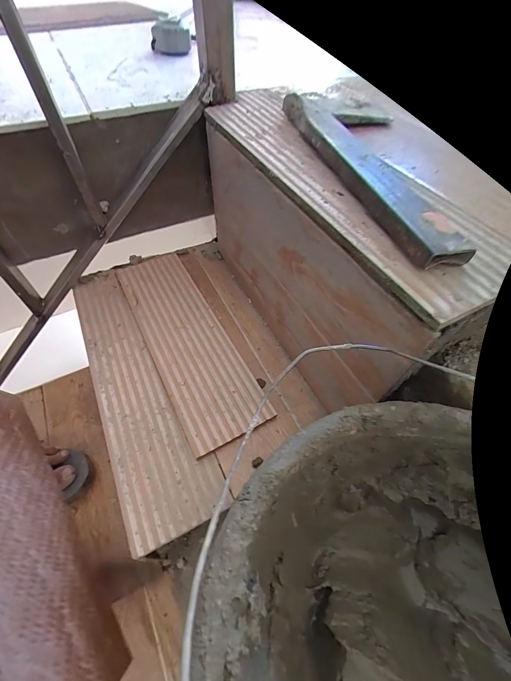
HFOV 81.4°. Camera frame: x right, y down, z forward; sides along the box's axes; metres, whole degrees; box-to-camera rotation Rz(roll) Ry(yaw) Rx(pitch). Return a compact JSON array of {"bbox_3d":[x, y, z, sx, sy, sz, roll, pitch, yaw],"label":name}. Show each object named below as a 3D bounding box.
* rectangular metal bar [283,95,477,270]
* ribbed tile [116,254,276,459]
[{"bbox_3d":[0.085,-0.162,0.259,0.037,0.020,0.275,-11,56,-9],"label":"rectangular metal bar"},{"bbox_3d":[-0.097,-0.009,0.403,0.097,0.010,0.316,-25,59,-17],"label":"ribbed tile"}]

